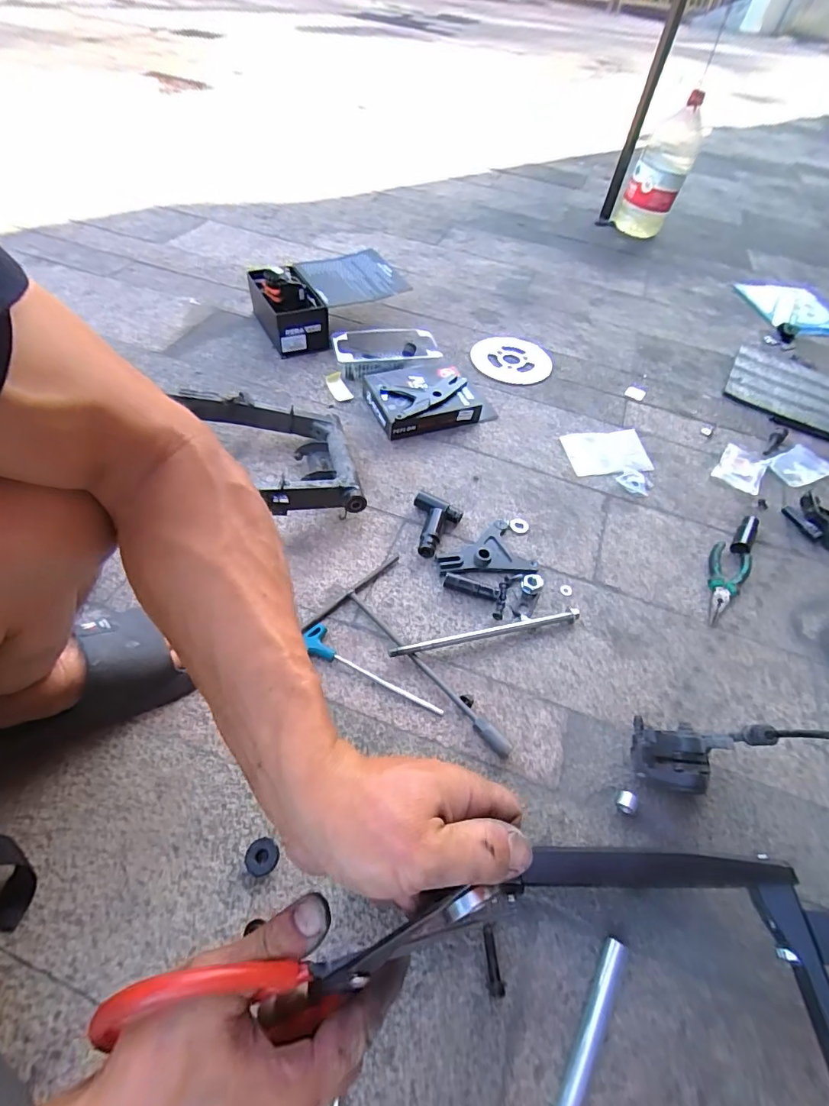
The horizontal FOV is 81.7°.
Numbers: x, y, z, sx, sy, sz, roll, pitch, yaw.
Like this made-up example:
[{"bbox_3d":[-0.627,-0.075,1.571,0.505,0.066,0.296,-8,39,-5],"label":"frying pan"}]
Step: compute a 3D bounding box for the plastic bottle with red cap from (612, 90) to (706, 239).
[{"bbox_3d":[0.723,-1.132,1.424,0.165,0.303,0.149,15,54,5],"label":"plastic bottle with red cap"}]

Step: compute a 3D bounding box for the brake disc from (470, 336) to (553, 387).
[{"bbox_3d":[0.212,-0.417,1.028,0.174,0.015,0.146,-6,55,-10],"label":"brake disc"}]

